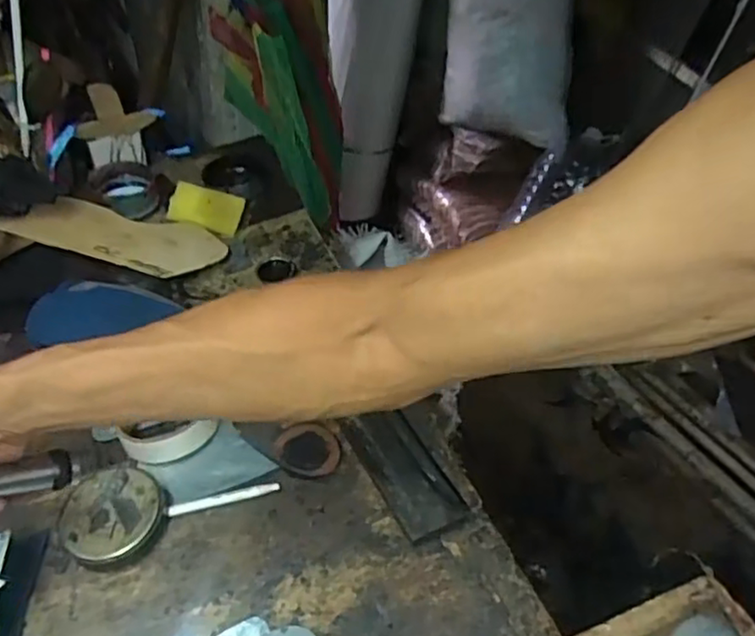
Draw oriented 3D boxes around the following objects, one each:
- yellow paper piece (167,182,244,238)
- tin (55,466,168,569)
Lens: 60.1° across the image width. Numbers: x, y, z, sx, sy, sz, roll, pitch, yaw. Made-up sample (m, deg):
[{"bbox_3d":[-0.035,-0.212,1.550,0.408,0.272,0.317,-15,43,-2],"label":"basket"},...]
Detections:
[{"bbox_3d":[-0.207,-0.136,0.794,0.082,0.008,0.058,14,63,-7],"label":"yellow paper piece"},{"bbox_3d":[-0.207,0.153,0.506,0.075,0.027,0.074,3,46,-4],"label":"tin"}]

